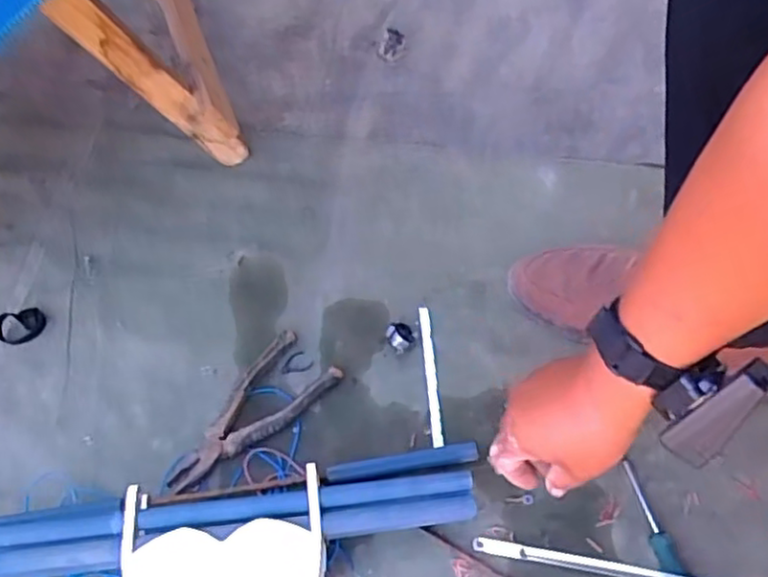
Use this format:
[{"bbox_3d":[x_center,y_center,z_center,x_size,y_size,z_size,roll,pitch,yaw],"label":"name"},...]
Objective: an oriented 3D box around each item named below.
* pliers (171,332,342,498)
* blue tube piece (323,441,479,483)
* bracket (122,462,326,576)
[{"bbox_3d":[-0.112,0.113,0.570,0.064,0.020,0.161,37,64,16],"label":"pliers"},{"bbox_3d":[0.016,0.144,0.555,0.125,0.018,0.015,-6,61,-8],"label":"blue tube piece"},{"bbox_3d":[-0.112,0.194,0.475,0.139,0.018,0.113,-7,61,-8],"label":"bracket"}]

